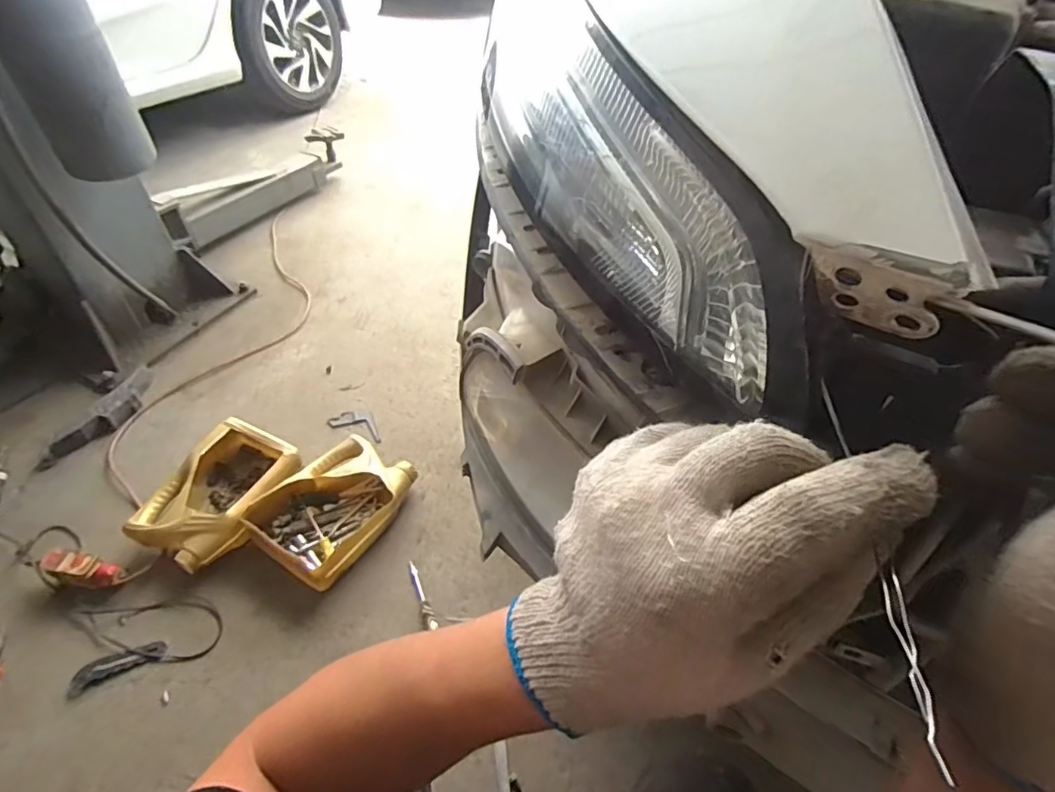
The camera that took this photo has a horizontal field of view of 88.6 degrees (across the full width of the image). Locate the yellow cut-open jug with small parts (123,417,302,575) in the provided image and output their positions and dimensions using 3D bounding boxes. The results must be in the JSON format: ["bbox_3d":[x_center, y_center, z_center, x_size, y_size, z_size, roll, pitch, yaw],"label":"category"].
[{"bbox_3d":[-0.619,0.193,1.096,0.215,0.111,0.301,17,48,13],"label":"yellow cut-open jug with small parts"}]

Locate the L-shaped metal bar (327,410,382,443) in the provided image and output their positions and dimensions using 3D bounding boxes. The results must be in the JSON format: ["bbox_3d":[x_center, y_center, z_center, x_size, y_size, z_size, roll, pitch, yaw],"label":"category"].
[{"bbox_3d":[-0.402,0.063,1.305,0.145,0.008,0.072,17,48,14],"label":"L-shaped metal bar"}]

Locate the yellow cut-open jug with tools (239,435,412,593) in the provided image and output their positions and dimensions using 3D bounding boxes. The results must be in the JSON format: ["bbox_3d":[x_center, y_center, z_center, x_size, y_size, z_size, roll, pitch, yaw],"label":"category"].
[{"bbox_3d":[-0.386,0.229,1.105,0.216,0.081,0.295,28,52,22],"label":"yellow cut-open jug with tools"}]

